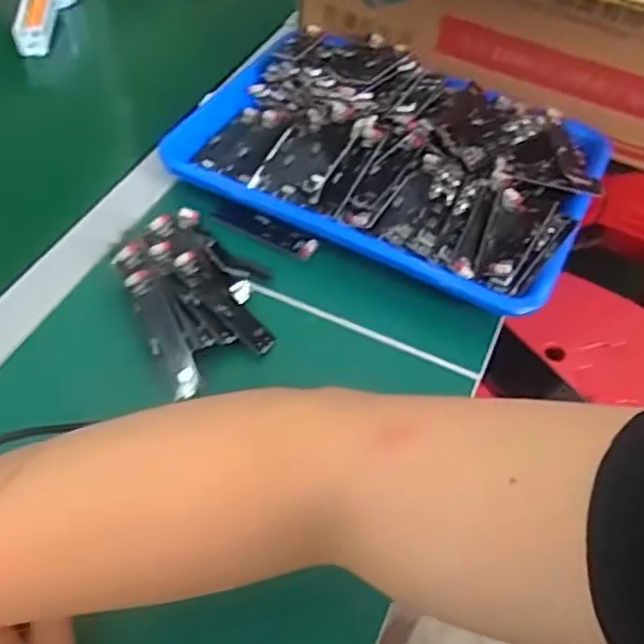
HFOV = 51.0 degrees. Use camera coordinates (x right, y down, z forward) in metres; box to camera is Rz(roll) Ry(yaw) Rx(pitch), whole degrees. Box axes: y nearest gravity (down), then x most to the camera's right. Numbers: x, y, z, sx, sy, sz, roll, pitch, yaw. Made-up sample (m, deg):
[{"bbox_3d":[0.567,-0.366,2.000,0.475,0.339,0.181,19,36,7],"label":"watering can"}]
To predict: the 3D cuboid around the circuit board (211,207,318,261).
[{"bbox_3d":[-0.046,-0.074,0.540,0.089,0.006,0.030,27,53,15],"label":"circuit board"}]

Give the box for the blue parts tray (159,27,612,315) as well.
[{"bbox_3d":[0.062,-0.156,0.585,0.341,0.042,0.245,26,53,14],"label":"blue parts tray"}]

